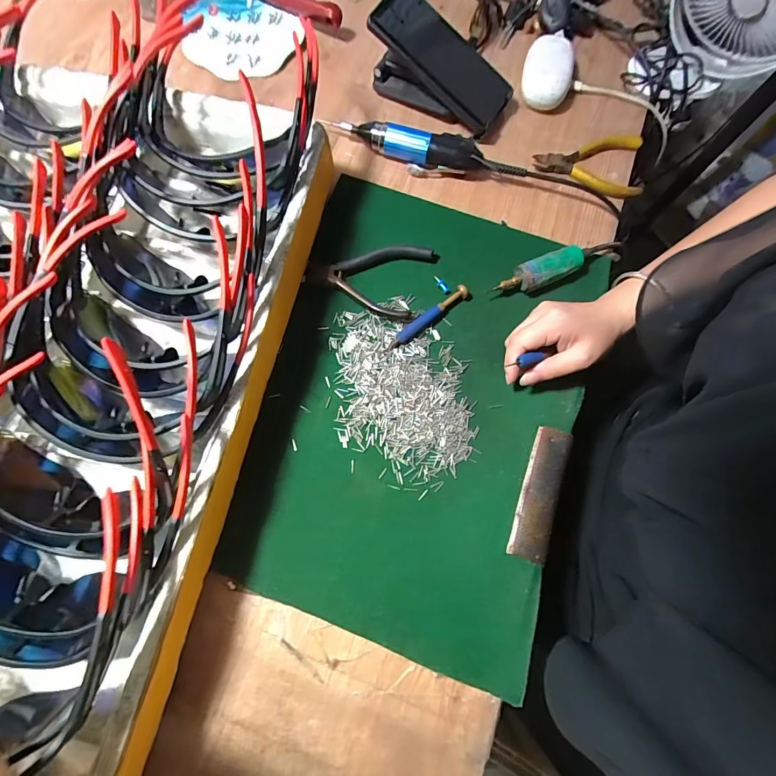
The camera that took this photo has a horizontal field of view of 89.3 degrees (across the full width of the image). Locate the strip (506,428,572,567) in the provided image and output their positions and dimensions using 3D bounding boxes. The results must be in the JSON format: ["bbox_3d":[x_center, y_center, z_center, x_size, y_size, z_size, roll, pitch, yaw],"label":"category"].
[{"bbox_3d":[0.138,0.093,0.352,0.034,0.004,0.117,18,75,4],"label":"strip"}]

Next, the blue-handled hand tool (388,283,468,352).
[{"bbox_3d":[0.039,-0.070,0.390,0.096,0.013,0.011,-35,78,-10],"label":"blue-handled hand tool"}]

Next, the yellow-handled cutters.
[{"bbox_3d":[0.229,-0.263,0.453,0.118,0.013,0.085,9,74,2],"label":"yellow-handled cutters"}]

